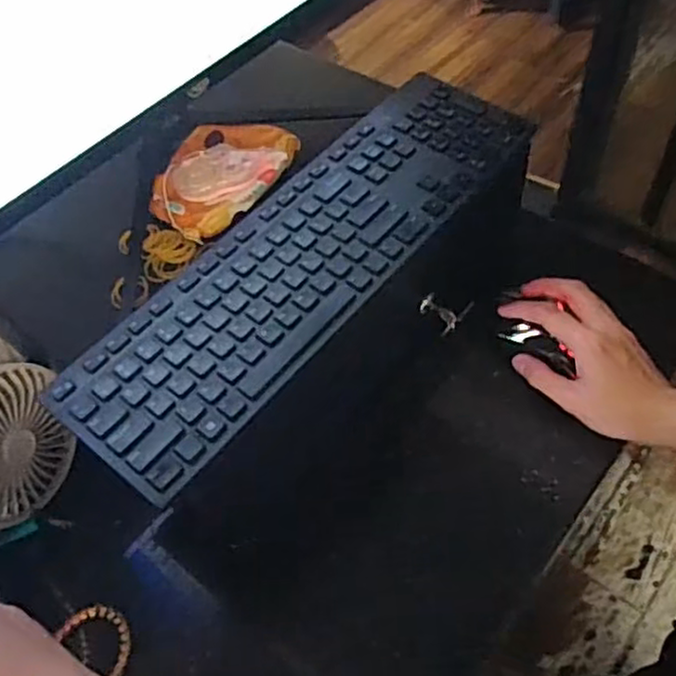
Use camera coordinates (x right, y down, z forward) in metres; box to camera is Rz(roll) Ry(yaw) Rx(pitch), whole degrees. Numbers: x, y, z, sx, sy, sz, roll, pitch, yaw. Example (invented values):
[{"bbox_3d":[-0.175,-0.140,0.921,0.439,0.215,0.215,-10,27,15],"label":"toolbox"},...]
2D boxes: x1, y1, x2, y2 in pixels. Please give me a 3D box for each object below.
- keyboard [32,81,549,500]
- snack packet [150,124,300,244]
[{"bbox_3d":[-0.016,-0.069,0.524,0.129,0.019,0.424,34,64,26],"label":"keyboard"},{"bbox_3d":[-0.102,-0.138,0.579,0.097,0.027,0.124,16,57,16],"label":"snack packet"}]

